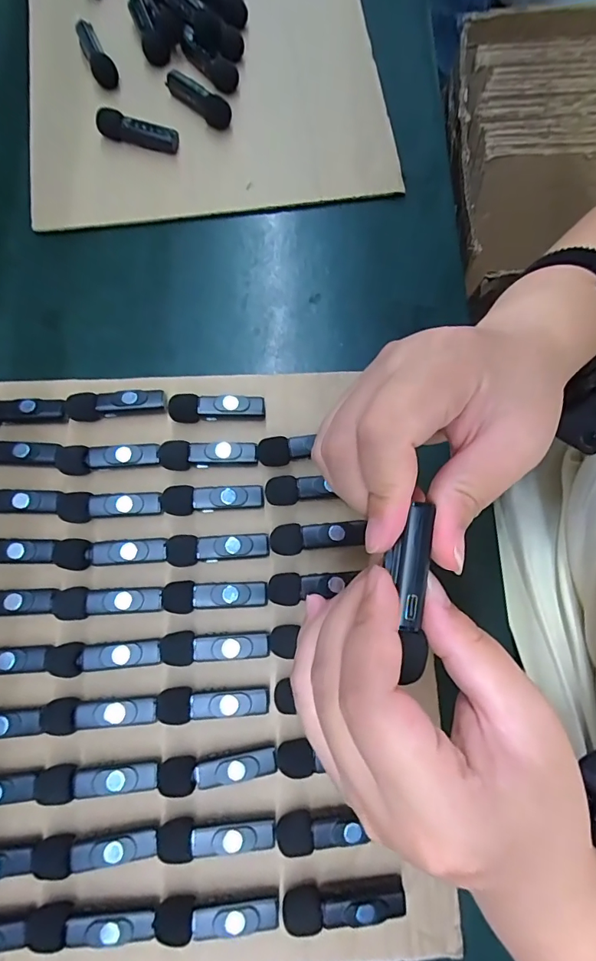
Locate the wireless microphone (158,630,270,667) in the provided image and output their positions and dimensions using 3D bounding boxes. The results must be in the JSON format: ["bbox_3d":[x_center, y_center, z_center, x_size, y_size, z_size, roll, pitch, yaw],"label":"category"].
[{"bbox_3d":[-0.050,0.102,0.276,0.064,0.014,0.019,1,77,0],"label":"wireless microphone"}]

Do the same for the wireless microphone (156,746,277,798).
[{"bbox_3d":[-0.046,0.165,0.261,0.066,0.017,0.016,-8,77,-3],"label":"wireless microphone"}]

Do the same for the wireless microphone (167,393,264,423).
[{"bbox_3d":[-0.056,-0.050,0.313,0.063,0.017,0.019,-3,77,-1],"label":"wireless microphone"}]

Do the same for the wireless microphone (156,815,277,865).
[{"bbox_3d":[-0.045,0.199,0.252,0.064,0.019,0.017,0,77,-1],"label":"wireless microphone"}]

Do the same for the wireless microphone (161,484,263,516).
[{"bbox_3d":[-0.056,0.013,0.297,0.065,0.013,0.020,1,77,0],"label":"wireless microphone"}]

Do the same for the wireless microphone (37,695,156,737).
[{"bbox_3d":[-0.115,0.135,0.266,0.065,0.016,0.017,-6,77,-2],"label":"wireless microphone"}]

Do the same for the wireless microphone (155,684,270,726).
[{"bbox_3d":[-0.050,0.132,0.268,0.065,0.018,0.018,-3,77,-2],"label":"wireless microphone"}]

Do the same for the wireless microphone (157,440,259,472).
[{"bbox_3d":[-0.060,-0.017,0.302,0.065,0.014,0.019,2,77,0],"label":"wireless microphone"}]

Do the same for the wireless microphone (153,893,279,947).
[{"bbox_3d":[-0.043,0.235,0.244,0.064,0.017,0.016,1,77,-1],"label":"wireless microphone"}]

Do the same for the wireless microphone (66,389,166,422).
[{"bbox_3d":[-0.125,-0.052,0.311,0.065,0.014,0.019,-3,77,-2],"label":"wireless microphone"}]

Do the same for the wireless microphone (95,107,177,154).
[{"bbox_3d":[-0.129,-0.280,0.364,0.063,0.018,0.016,16,77,3],"label":"wireless microphone"}]

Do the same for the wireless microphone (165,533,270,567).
[{"bbox_3d":[-0.051,0.044,0.289,0.064,0.016,0.019,-3,77,-2],"label":"wireless microphone"}]

